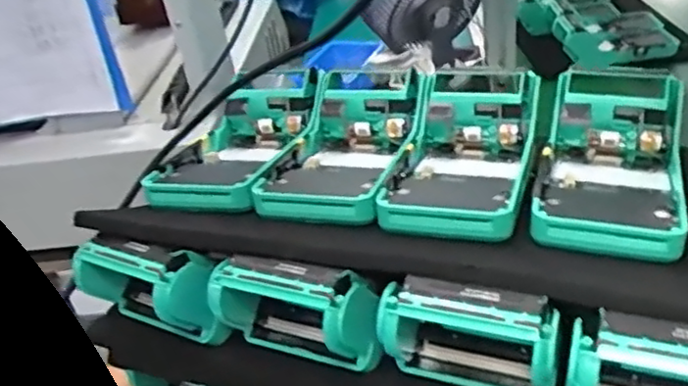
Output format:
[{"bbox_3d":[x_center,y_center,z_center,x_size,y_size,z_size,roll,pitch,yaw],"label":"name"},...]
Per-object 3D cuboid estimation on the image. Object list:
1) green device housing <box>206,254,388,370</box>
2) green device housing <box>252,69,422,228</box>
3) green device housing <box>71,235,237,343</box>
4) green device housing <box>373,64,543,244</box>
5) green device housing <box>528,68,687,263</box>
[{"bbox_3d":[-0.024,0.061,0.334,0.079,0.059,0.032,10,33,29],"label":"green device housing"},{"bbox_3d":[0.002,-0.027,0.437,0.075,0.043,0.155,2,30,17],"label":"green device housing"},{"bbox_3d":[-0.107,0.054,0.366,0.100,0.062,0.029,12,34,32],"label":"green device housing"},{"bbox_3d":[0.074,-0.022,0.413,0.074,0.040,0.158,4,30,20],"label":"green device housing"},{"bbox_3d":[0.152,-0.016,0.386,0.076,0.046,0.162,5,31,22],"label":"green device housing"}]

